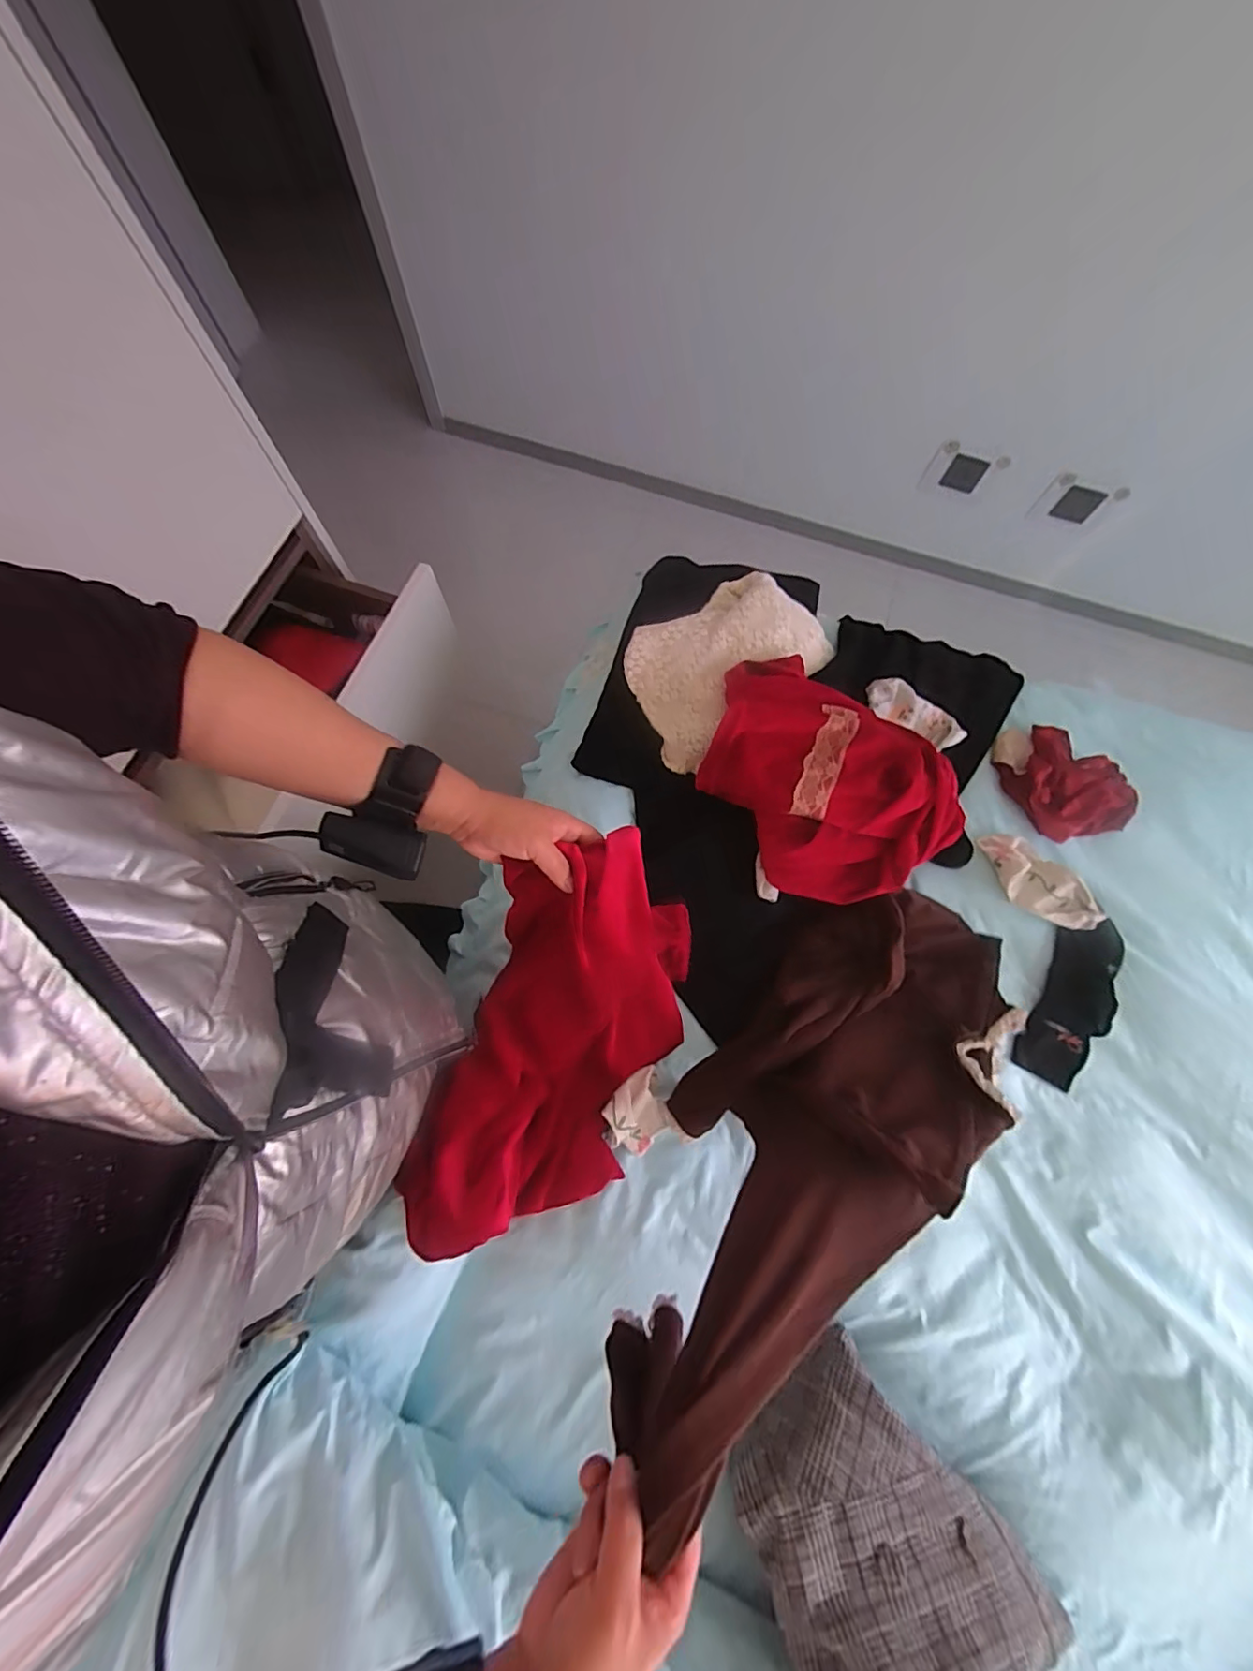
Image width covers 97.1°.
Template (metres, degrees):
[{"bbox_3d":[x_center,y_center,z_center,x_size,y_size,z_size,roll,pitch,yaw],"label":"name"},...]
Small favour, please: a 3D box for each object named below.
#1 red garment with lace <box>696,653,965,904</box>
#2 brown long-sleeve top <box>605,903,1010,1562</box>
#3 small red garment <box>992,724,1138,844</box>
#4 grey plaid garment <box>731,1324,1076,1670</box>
[{"bbox_3d":[0.237,-0.064,0.678,0.331,0.067,0.257,35,75,10],"label":"red garment with lace"},{"bbox_3d":[0.186,0.286,0.552,0.218,0.185,0.601,46,46,11],"label":"brown long-sleeve top"},{"bbox_3d":[0.583,-0.074,0.740,0.134,0.030,0.175,-36,76,-11],"label":"small red garment"},{"bbox_3d":[0.222,0.638,0.487,0.206,0.130,0.247,-36,76,-11],"label":"grey plaid garment"}]

